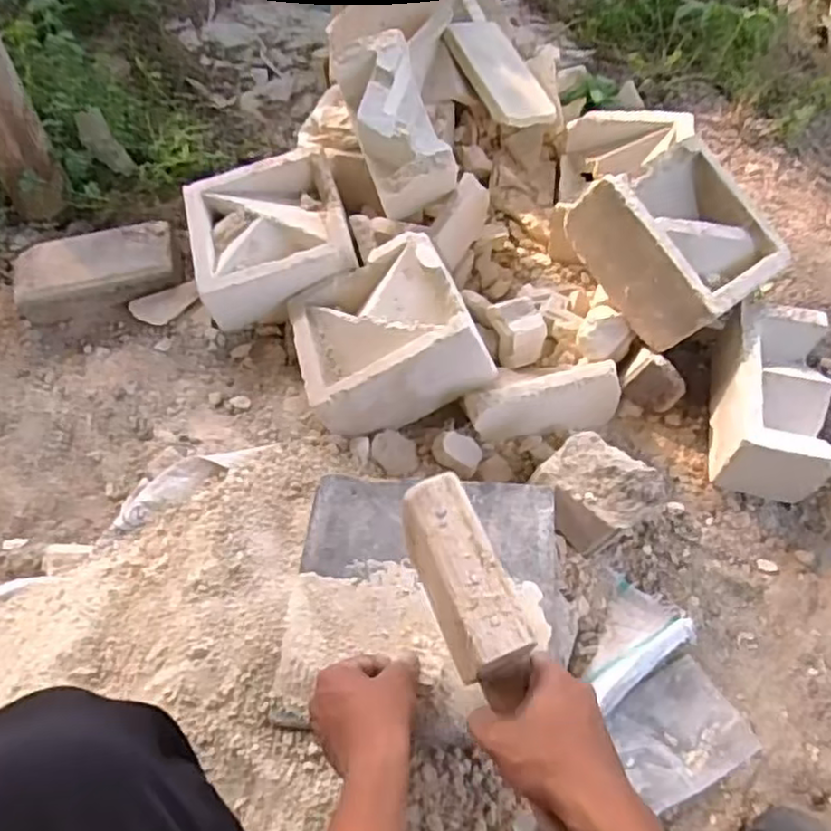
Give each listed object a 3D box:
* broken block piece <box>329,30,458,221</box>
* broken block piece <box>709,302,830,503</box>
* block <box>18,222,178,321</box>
[{"bbox_3d":[-0.020,-0.371,0.917,0.105,0.104,0.206,-19,77,-11],"label":"broken block piece"},{"bbox_3d":[0.401,-0.011,0.794,0.103,0.113,0.206,9,57,10],"label":"broken block piece"},{"bbox_3d":[-0.445,-0.200,0.981,0.219,0.065,0.114,-13,56,-5],"label":"block"}]

